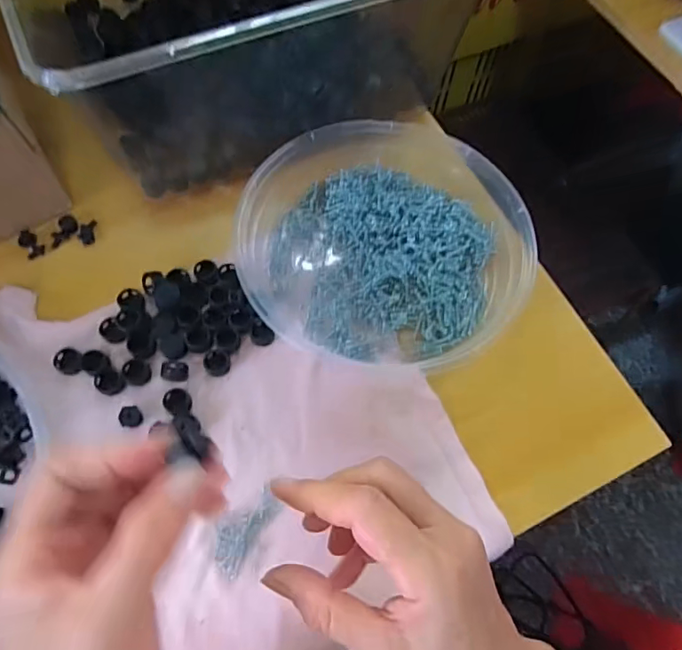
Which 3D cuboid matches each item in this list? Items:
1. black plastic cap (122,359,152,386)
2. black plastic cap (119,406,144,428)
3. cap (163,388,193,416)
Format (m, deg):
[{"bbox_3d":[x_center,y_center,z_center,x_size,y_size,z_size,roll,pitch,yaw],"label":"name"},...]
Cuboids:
[{"bbox_3d":[-0.136,0.031,0.335,0.018,0.008,0.016,30,68,9],"label":"black plastic cap"},{"bbox_3d":[-0.134,0.059,0.322,0.014,0.007,0.014,1,66,-3],"label":"black plastic cap"},{"bbox_3d":[-0.107,0.050,0.327,0.017,0.011,0.016,1,66,-3],"label":"cap"}]

